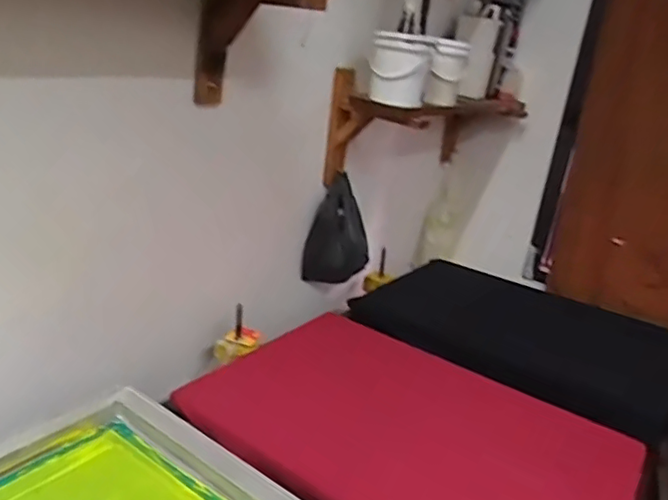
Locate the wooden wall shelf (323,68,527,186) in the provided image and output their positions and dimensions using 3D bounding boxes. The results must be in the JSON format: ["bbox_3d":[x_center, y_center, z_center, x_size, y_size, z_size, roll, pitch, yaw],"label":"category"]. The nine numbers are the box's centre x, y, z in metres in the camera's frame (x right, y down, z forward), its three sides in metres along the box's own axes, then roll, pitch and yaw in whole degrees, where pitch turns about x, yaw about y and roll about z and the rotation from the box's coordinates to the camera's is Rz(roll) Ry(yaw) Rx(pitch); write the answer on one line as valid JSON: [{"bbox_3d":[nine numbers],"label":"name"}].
[{"bbox_3d":[0.233,-0.288,1.409,0.215,0.224,0.648,20,24,31],"label":"wooden wall shelf"}]

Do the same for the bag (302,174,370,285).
[{"bbox_3d":[0.008,-0.022,1.343,0.145,0.268,0.060,9,21,5],"label":"bag"}]

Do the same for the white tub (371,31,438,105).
[{"bbox_3d":[0.126,-0.336,1.103,0.116,0.126,0.098,8,21,3],"label":"white tub"}]

